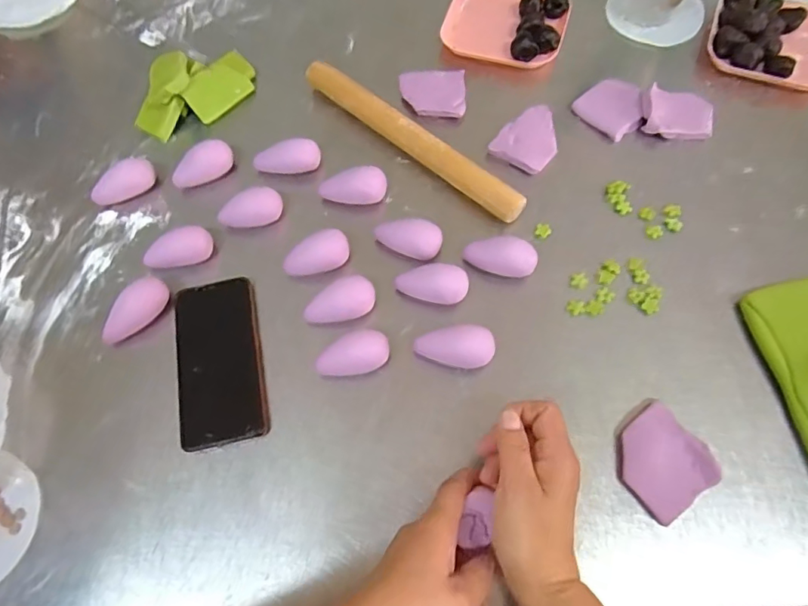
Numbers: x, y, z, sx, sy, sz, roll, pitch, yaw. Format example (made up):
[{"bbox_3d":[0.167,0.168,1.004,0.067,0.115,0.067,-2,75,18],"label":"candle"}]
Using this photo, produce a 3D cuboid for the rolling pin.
[{"bbox_3d":[0.002,-0.180,0.575,0.300,0.034,0.034,39,72,18],"label":"rolling pin"}]

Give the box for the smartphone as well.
[{"bbox_3d":[-0.168,0.051,0.482,0.073,0.010,0.155,-11,65,-3],"label":"smartphone"}]

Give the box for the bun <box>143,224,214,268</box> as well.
[{"bbox_3d":[-0.225,-0.052,0.525,0.065,0.031,0.033,-19,65,-7],"label":"bun"}]

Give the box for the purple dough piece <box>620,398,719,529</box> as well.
[{"bbox_3d":[0.210,0.130,0.429,0.071,0.013,0.071,-34,68,-13],"label":"purple dough piece"}]

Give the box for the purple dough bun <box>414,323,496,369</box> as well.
[{"bbox_3d":[0.046,0.040,0.472,0.068,0.030,0.035,4,65,4],"label":"purple dough bun"}]

